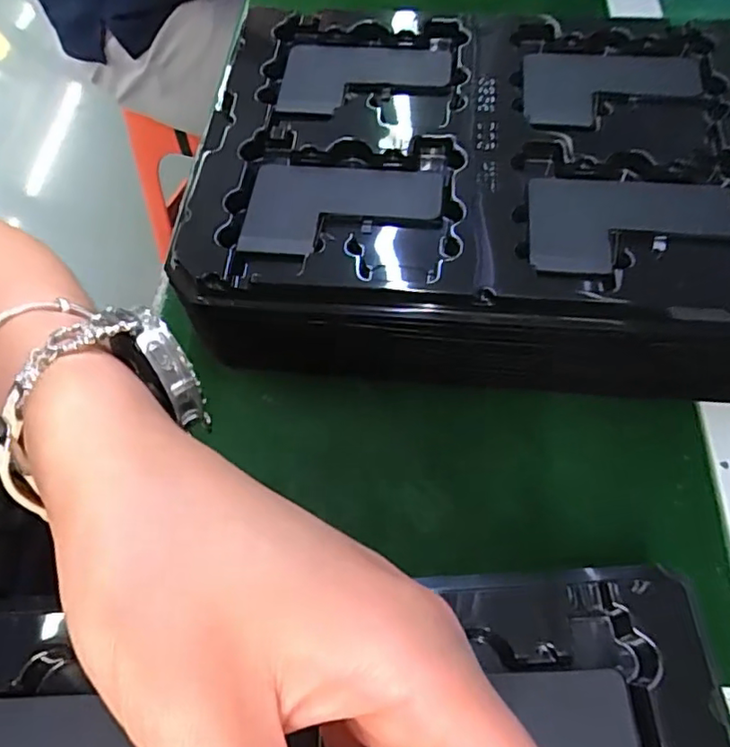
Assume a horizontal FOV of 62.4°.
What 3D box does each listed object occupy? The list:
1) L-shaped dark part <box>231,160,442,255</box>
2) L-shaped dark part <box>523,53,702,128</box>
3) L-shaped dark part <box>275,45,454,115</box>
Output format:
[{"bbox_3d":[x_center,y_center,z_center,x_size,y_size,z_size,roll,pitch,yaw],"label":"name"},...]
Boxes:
[{"bbox_3d":[-0.012,-0.079,0.297,0.094,0.009,0.058,8,61,6],"label":"L-shaped dark part"},{"bbox_3d":[0.135,-0.154,0.330,0.095,0.011,0.066,9,61,7],"label":"L-shaped dark part"},{"bbox_3d":[0.000,-0.167,0.343,0.094,0.011,0.061,7,61,6],"label":"L-shaped dark part"}]

